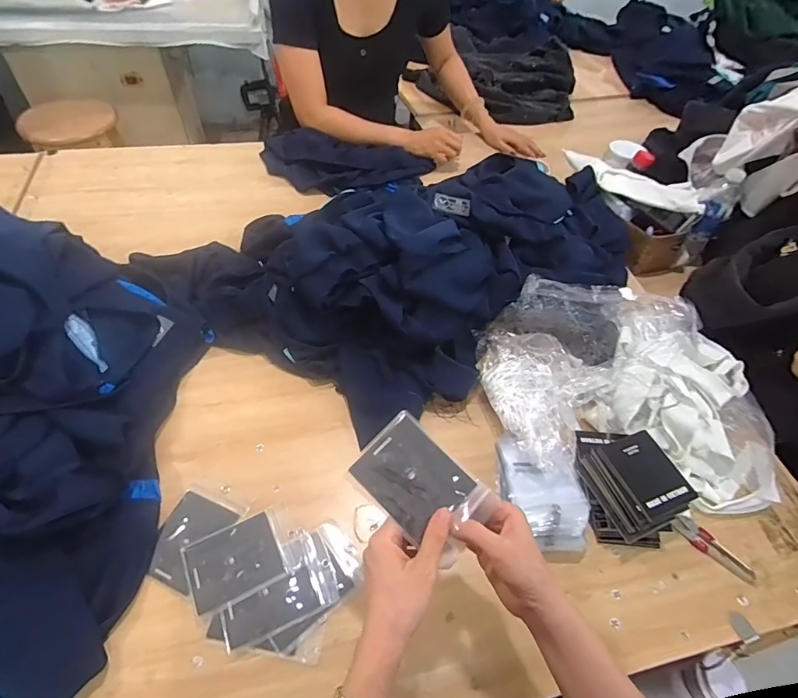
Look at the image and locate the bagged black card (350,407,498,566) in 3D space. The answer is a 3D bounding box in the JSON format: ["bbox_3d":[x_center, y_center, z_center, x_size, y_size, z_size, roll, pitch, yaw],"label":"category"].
[{"bbox_3d":[0.023,0.130,0.421,0.126,0.007,0.082,43,69,13],"label":"bagged black card"}]

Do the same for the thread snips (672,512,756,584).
[{"bbox_3d":[0.403,0.255,0.564,0.100,0.006,0.028,38,59,22],"label":"thread snips"}]

